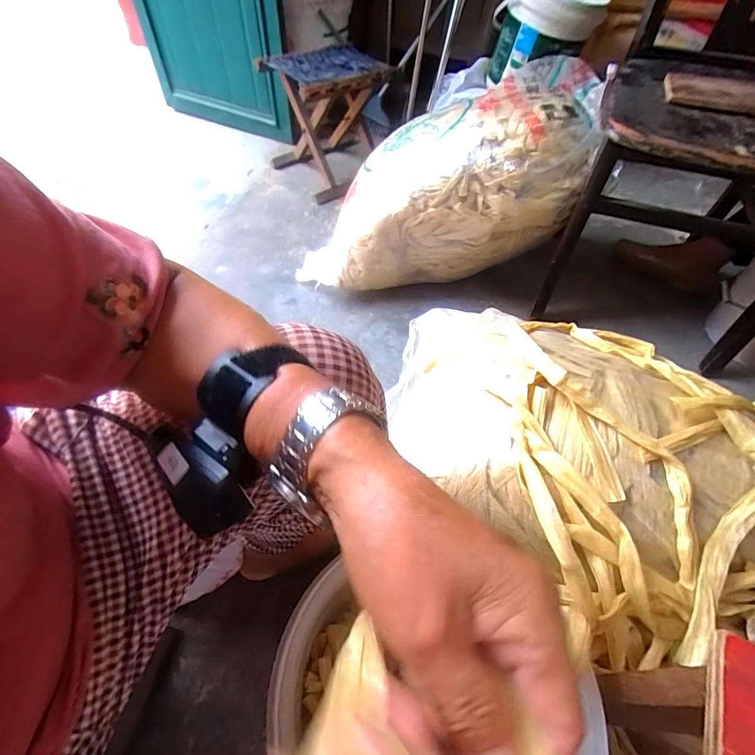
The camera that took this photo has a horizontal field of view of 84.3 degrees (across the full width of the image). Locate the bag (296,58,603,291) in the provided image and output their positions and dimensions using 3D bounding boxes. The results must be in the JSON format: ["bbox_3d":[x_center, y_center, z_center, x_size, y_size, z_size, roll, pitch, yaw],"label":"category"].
[{"bbox_3d":[0.133,-0.417,0.907,0.599,0.346,0.333,2,52,-1],"label":"bag"}]

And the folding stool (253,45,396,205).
[{"bbox_3d":[-0.139,-0.770,1.252,0.296,0.291,0.327,-30,60,-23],"label":"folding stool"}]

